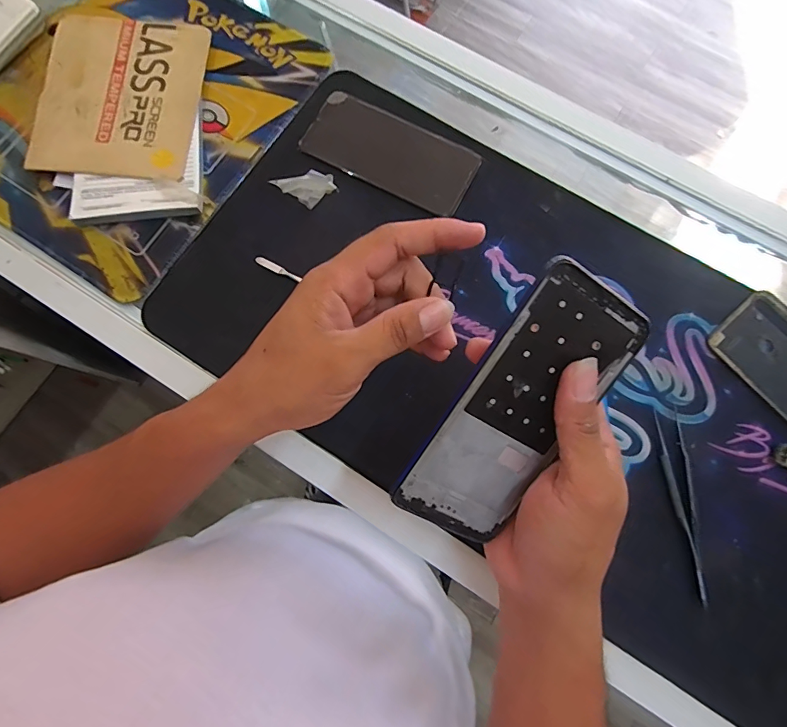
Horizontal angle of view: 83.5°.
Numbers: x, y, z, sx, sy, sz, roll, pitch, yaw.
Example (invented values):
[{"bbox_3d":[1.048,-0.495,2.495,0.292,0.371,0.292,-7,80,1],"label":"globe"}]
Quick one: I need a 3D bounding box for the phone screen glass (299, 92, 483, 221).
[{"bbox_3d":[0.000,-0.190,0.394,0.150,0.009,0.073,28,80,6],"label":"phone screen glass"}]

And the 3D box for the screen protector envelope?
[{"bbox_3d":[-0.244,-0.241,0.392,0.140,0.009,0.163,3,78,1],"label":"screen protector envelope"}]

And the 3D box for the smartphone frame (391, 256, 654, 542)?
[{"bbox_3d":[0.067,0.027,0.236,0.071,0.004,0.154,29,101,-18],"label":"smartphone frame"}]

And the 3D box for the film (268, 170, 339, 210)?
[{"bbox_3d":[-0.073,-0.148,0.364,0.047,0.030,0.023,-33,80,-6],"label":"film"}]

